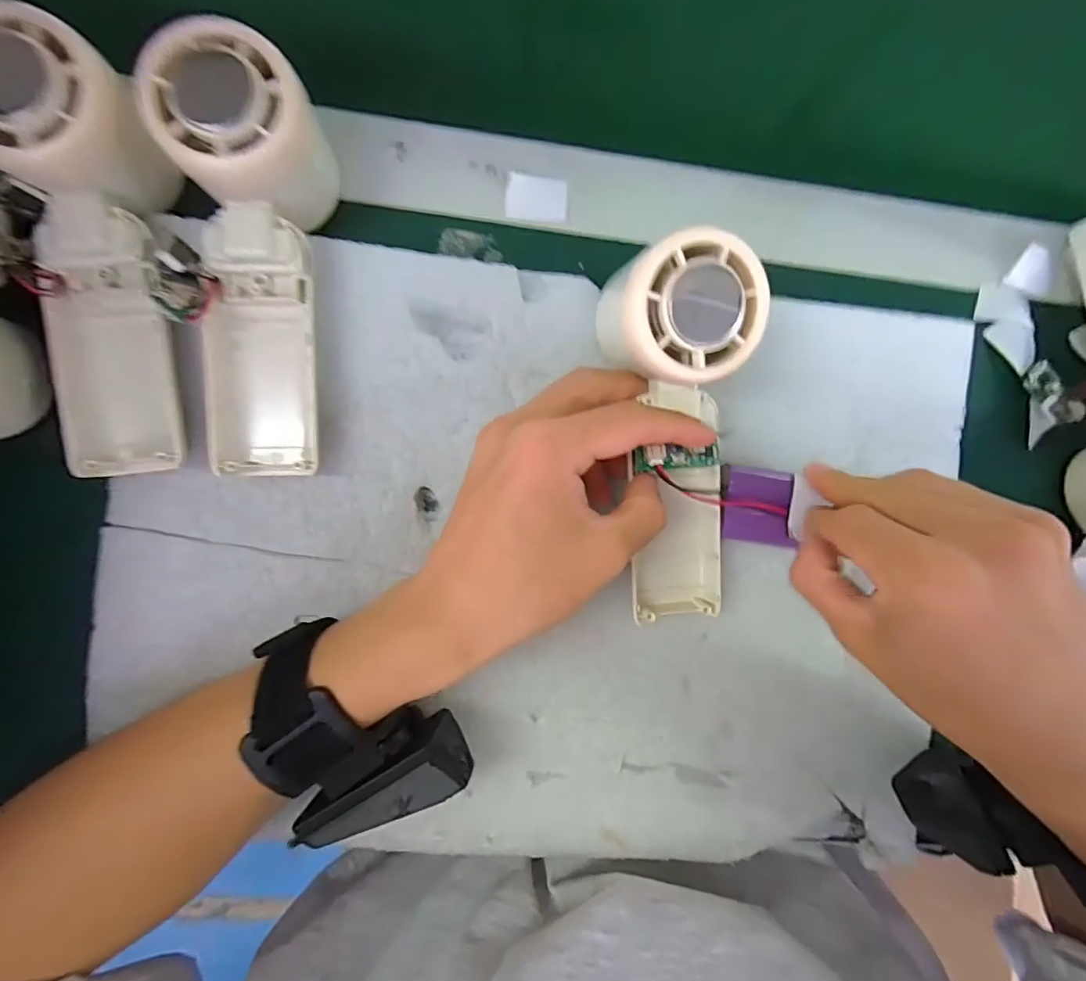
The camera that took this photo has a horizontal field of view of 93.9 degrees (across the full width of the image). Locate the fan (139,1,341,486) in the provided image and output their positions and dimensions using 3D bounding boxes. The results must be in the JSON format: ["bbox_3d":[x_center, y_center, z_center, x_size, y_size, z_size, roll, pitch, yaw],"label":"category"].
[{"bbox_3d":[-0.121,-0.092,0.219,0.058,0.050,0.169,1,103,-6],"label":"fan"}]

